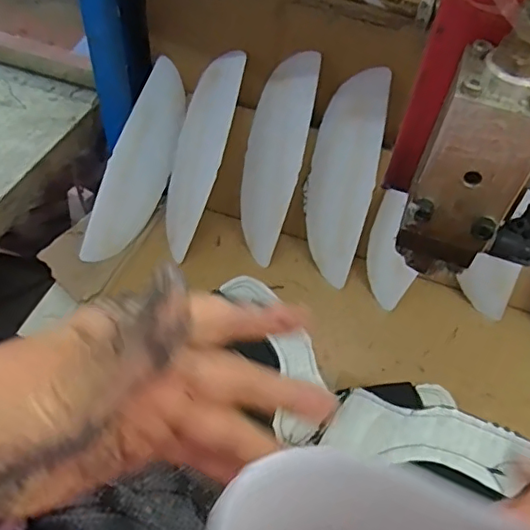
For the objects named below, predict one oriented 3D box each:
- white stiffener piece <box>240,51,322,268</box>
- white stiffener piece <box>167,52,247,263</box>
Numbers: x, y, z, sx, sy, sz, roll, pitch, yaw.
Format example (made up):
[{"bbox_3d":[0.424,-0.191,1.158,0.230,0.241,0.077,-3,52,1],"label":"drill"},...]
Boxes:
[{"bbox_3d":[0.006,-0.110,0.584,0.071,0.213,0.011,31,28,33],"label":"white stiffener piece"},{"bbox_3d":[-0.071,-0.116,0.592,0.010,0.211,0.070,-1,28,-45],"label":"white stiffener piece"}]

